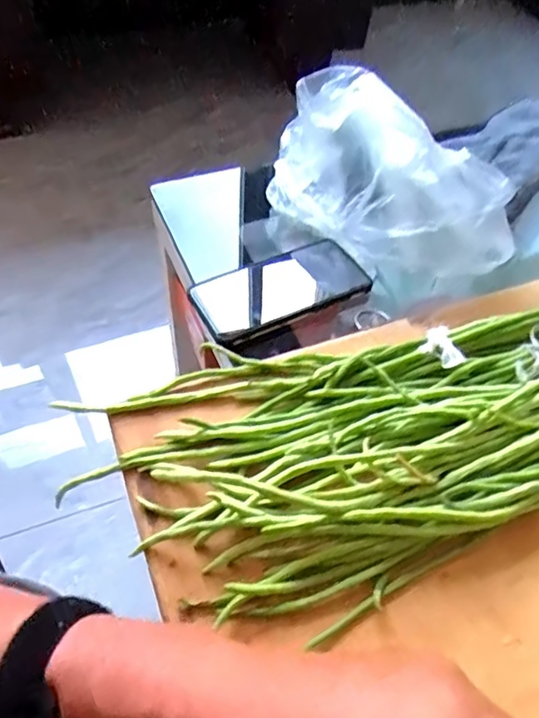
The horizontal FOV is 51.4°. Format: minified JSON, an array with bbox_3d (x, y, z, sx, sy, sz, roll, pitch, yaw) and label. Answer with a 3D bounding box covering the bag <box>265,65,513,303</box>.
[{"bbox_3d":[0.111,-0.182,0.570,0.279,0.133,0.134,28,55,17],"label":"bag"}]

